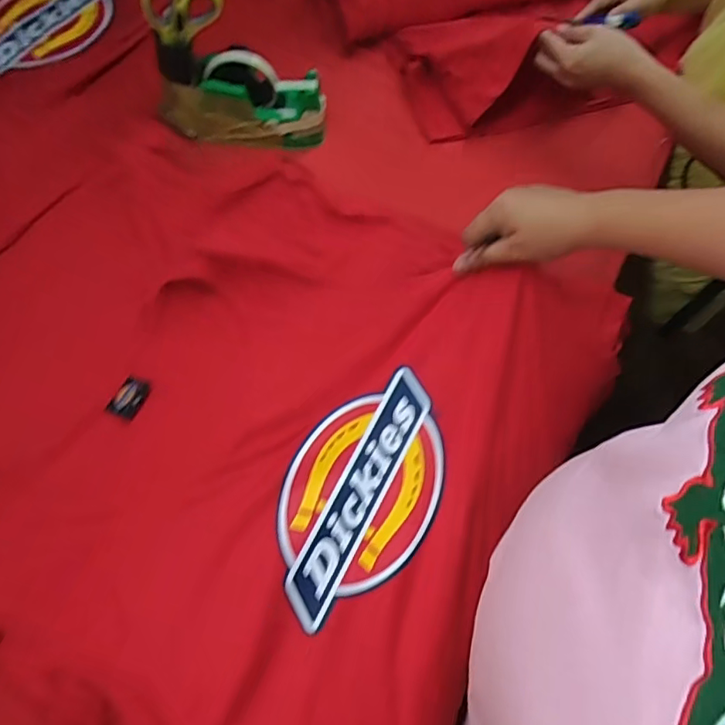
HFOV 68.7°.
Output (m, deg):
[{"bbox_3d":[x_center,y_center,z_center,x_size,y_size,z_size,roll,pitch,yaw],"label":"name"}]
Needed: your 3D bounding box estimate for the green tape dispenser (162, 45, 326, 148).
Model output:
[{"bbox_3d":[-0.142,-0.309,0.625,0.193,0.096,0.056,-7,65,-6],"label":"green tape dispenser"}]

